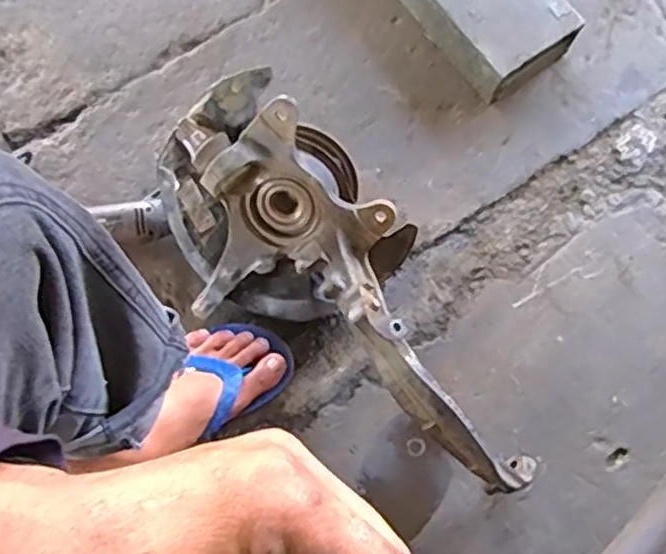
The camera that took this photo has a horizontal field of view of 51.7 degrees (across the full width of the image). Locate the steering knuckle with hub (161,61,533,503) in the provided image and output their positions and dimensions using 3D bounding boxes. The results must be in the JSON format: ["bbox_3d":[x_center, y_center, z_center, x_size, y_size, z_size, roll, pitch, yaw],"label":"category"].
[{"bbox_3d":[0.003,0.035,0.684,0.208,0.158,0.471,-32,77,-9],"label":"steering knuckle with hub"}]

